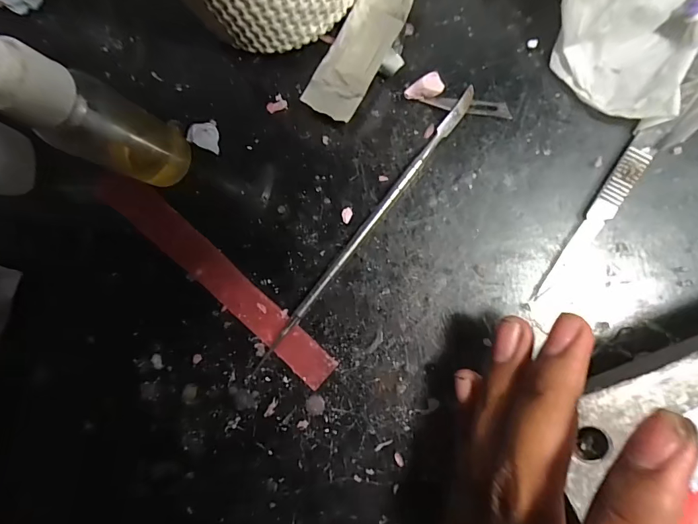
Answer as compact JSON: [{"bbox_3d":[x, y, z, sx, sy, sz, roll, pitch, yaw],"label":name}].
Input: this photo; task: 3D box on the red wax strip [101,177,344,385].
[{"bbox_3d":[-0.063,0.005,0.195,0.141,0.004,0.018,41,94,8],"label":"red wax strip"}]

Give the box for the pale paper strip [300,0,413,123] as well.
[{"bbox_3d":[0.008,-0.105,0.179,0.028,0.027,0.085,26,92,9],"label":"pale paper strip"}]

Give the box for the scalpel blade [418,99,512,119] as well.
[{"bbox_3d":[0.052,-0.069,0.183,0.038,0.004,0.007,9,89,9],"label":"scalpel blade"}]

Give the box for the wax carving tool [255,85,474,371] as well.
[{"bbox_3d":[0.007,-0.015,0.186,0.005,0.006,0.150,39,94,8],"label":"wax carving tool"}]

